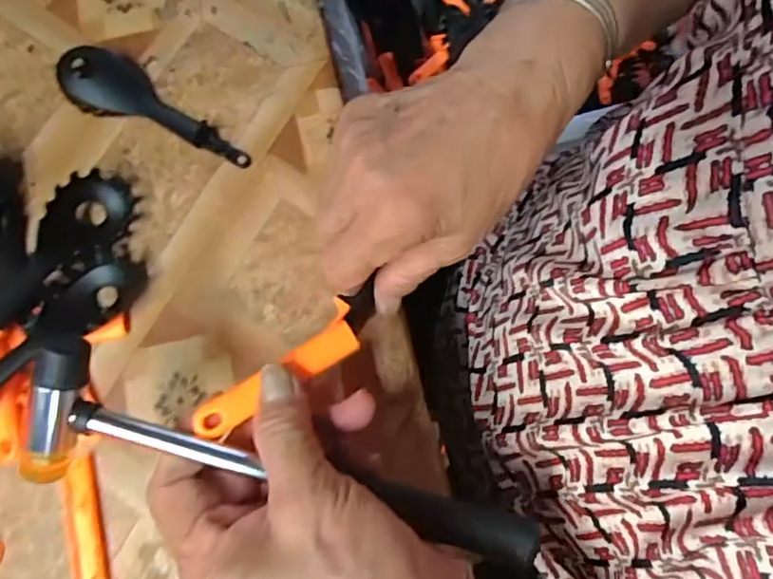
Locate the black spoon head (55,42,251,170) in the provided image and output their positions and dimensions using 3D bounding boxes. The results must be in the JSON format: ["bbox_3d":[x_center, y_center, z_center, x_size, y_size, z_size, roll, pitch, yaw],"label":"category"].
[{"bbox_3d":[-0.134,-0.109,0.326,0.120,0.017,0.038,24,76,6],"label":"black spoon head"}]

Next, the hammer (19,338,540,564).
[{"bbox_3d":[-0.041,0.071,0.223,0.207,0.020,0.048,16,76,-4],"label":"hammer"}]

